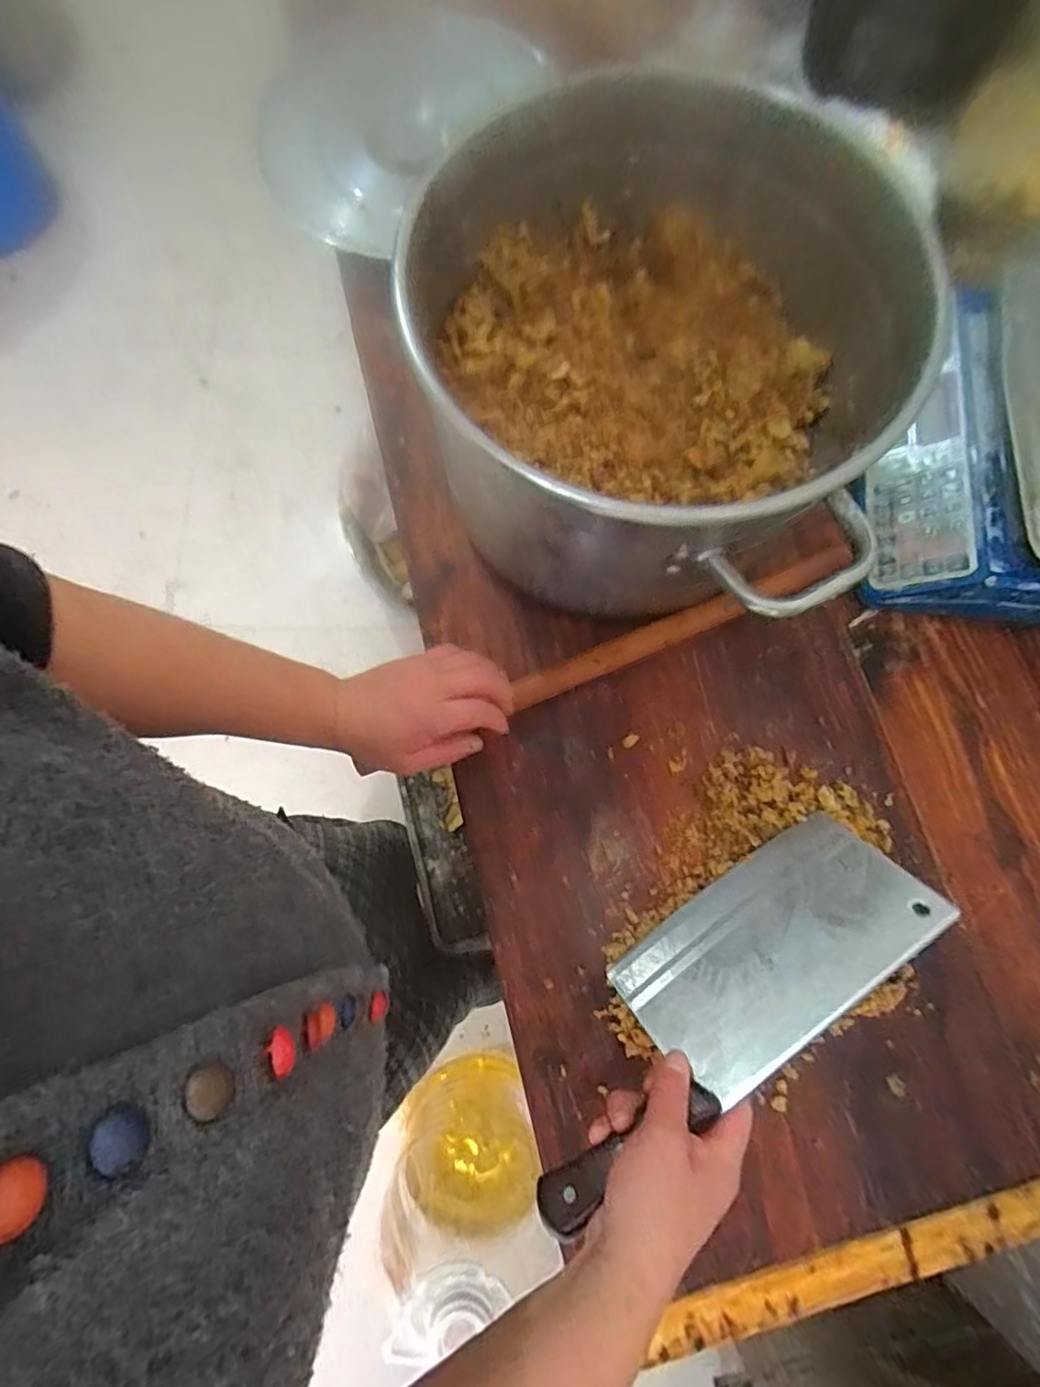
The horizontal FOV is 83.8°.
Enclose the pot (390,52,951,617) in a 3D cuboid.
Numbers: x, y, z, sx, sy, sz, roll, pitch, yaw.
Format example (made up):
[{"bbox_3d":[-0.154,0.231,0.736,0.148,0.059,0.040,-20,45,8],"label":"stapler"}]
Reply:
[{"bbox_3d":[0.100,-0.247,0.453,0.331,0.173,0.340,0,76,-2],"label":"pot"}]

